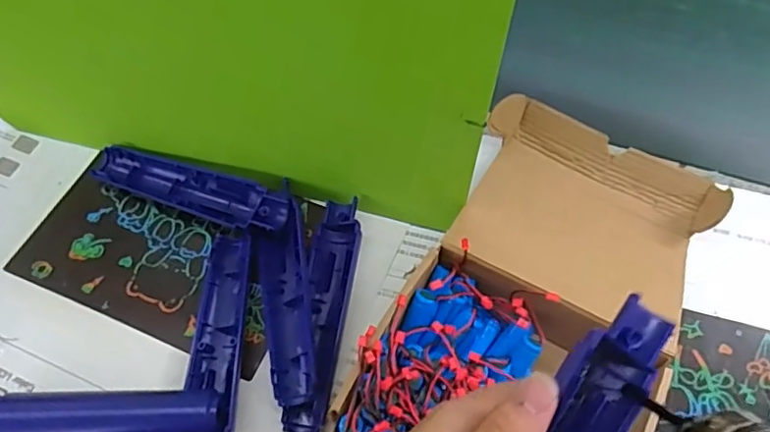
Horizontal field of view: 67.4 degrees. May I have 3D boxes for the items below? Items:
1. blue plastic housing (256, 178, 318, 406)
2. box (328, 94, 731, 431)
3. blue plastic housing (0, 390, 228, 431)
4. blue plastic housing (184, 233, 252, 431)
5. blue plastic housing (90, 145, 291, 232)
[{"bbox_3d":[-0.070,0.051,0.410,0.035,0.028,0.156,-9,63,-4],"label":"blue plastic housing"},{"bbox_3d":[0.109,0.052,0.394,0.171,0.068,0.302,27,66,13],"label":"box"},{"bbox_3d":[-0.187,0.132,0.372,0.172,0.024,0.034,-3,63,-1],"label":"blue plastic housing"},{"bbox_3d":[-0.115,0.090,0.398,0.034,0.024,0.169,-2,63,-1],"label":"blue plastic housing"},{"bbox_3d":[-0.155,-0.023,0.458,0.169,0.024,0.039,20,65,10],"label":"blue plastic housing"}]

